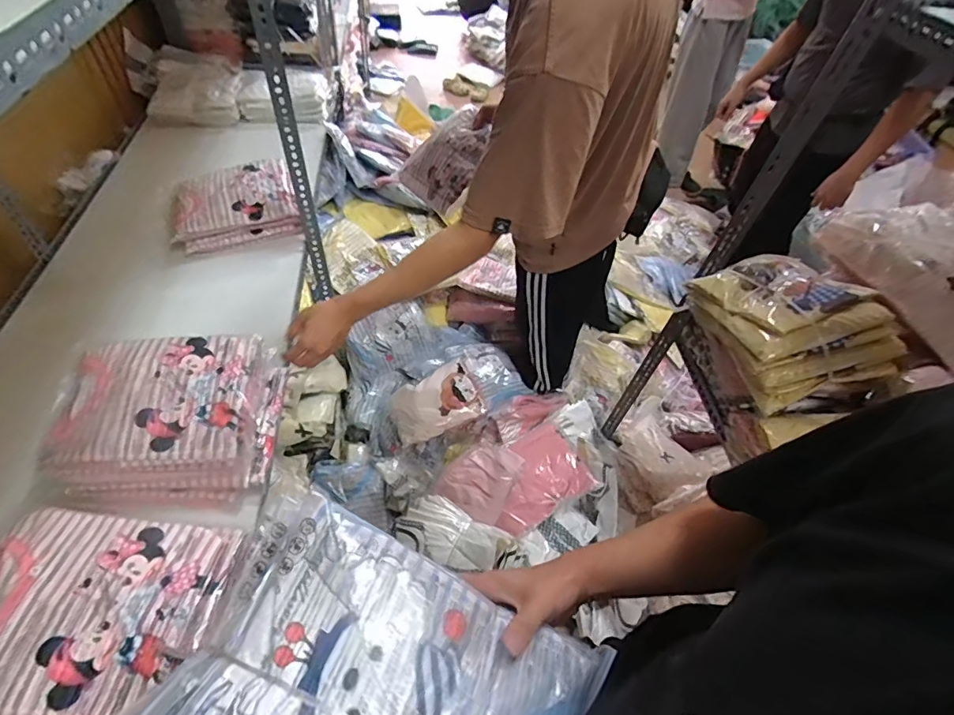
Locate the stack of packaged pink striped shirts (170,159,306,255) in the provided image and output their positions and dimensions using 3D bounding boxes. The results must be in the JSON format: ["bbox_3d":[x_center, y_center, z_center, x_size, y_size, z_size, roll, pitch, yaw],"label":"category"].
[{"bbox_3d":[-0.596,-0.376,1.211,0.296,0.120,0.207,-13,53,-15],"label":"stack of packaged pink striped shirts"}]

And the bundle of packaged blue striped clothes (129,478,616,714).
[{"bbox_3d":[-0.070,0.265,0.359,0.306,0.080,0.228,30,55,-1],"label":"bundle of packaged blue striped clothes"}]

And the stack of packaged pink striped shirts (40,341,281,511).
[{"bbox_3d":[-0.502,0.102,0.793,0.295,0.147,0.232,-1,50,-5],"label":"stack of packaged pink striped shirts"}]

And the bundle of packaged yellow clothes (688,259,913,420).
[{"bbox_3d":[0.522,-0.057,0.816,0.222,0.140,0.272,-19,42,10],"label":"bundle of packaged yellow clothes"}]

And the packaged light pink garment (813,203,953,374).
[{"bbox_3d":[0.738,-0.151,0.770,0.229,0.059,0.326,-27,57,2],"label":"packaged light pink garment"}]

